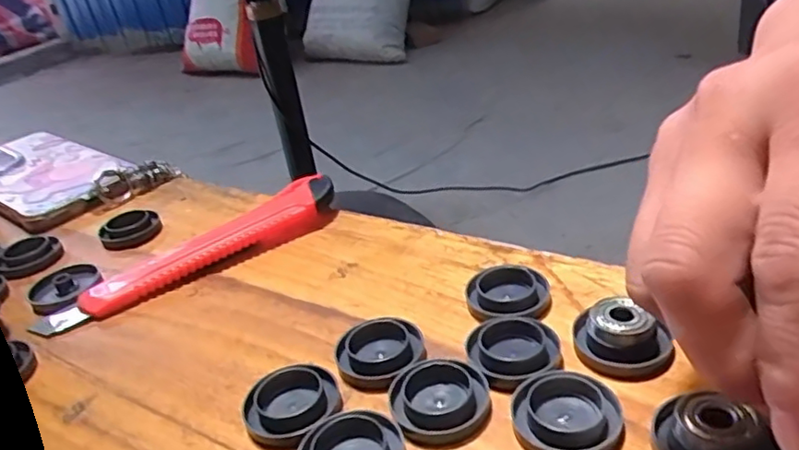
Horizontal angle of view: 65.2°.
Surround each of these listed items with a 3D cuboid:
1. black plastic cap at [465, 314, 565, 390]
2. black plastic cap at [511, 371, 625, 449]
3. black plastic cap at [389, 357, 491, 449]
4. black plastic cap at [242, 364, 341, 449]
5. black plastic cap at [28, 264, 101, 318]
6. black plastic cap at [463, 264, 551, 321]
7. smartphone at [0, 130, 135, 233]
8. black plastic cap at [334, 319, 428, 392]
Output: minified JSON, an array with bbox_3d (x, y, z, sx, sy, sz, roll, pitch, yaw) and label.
[{"bbox_3d":[0.040,0.044,0.223,0.032,0.006,0.034,-7,30,4],"label":"black plastic cap"},{"bbox_3d":[0.051,0.058,0.193,0.032,0.007,0.030,-7,30,4],"label":"black plastic cap"},{"bbox_3d":[0.013,0.057,0.206,0.031,0.007,0.031,-7,30,4],"label":"black plastic cap"},{"bbox_3d":[-0.036,0.062,0.215,0.033,0.008,0.031,-7,30,4],"label":"black plastic cap"},{"bbox_3d":[-0.168,0.030,0.313,0.032,0.006,0.038,-23,33,-22],"label":"black plastic cap"},{"bbox_3d":[0.044,0.028,0.252,0.033,0.008,0.033,-7,30,4],"label":"black plastic cap"},{"bbox_3d":[-0.256,-0.038,0.443,0.172,0.014,0.081,20,41,41],"label":"smartphone"},{"bbox_3d":[-0.007,0.047,0.232,0.033,0.007,0.033,-7,30,4],"label":"black plastic cap"}]

